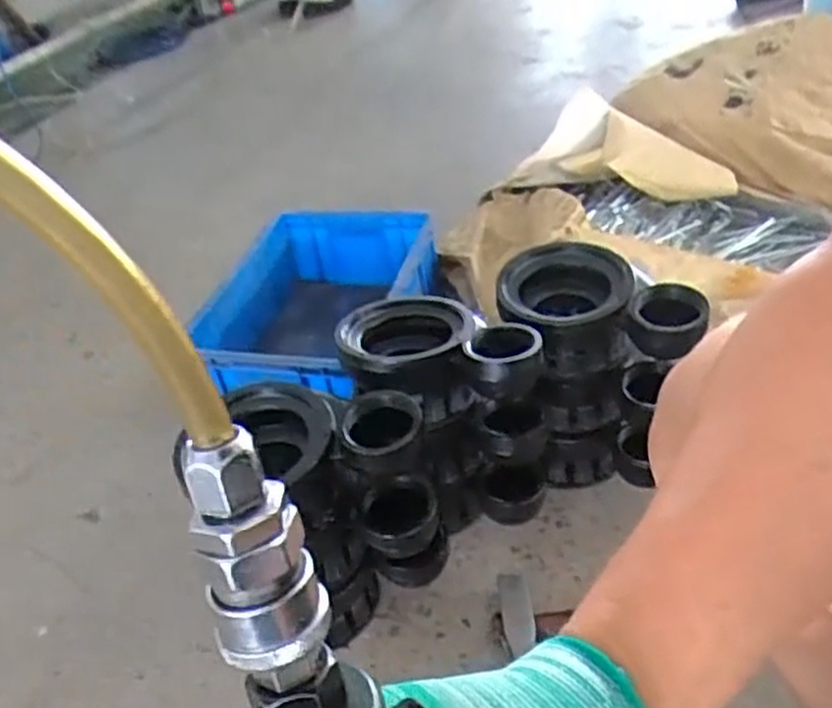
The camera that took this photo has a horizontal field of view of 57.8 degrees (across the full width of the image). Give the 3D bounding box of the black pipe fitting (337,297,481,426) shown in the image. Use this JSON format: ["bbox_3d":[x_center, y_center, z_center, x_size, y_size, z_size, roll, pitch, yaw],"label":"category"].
[{"bbox_3d":[-0.005,0.000,0.810,0.145,0.087,0.136,-6,38,5],"label":"black pipe fitting"}]

